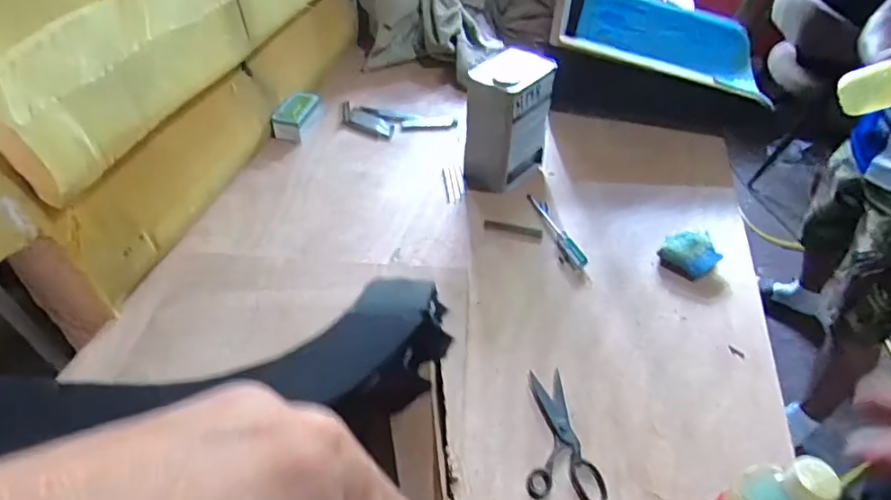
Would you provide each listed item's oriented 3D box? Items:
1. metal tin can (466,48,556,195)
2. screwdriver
[{"bbox_3d":[0.123,-0.251,1.061,0.104,0.231,0.173,34,53,28],"label":"metal tin can"},{"bbox_3d":[0.209,-0.045,1.004,0.031,0.018,0.215,-10,46,-13],"label":"screwdriver"}]

